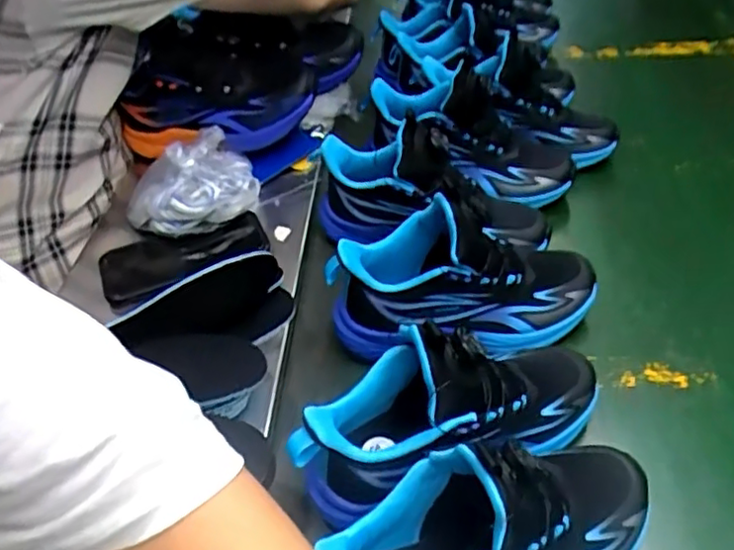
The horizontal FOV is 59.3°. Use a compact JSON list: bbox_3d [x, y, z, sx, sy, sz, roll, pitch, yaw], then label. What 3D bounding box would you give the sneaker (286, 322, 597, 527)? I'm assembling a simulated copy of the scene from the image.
[{"bbox_3d":[0.067,0.087,0.452,0.243,0.129,0.087,-7,42,-22],"label":"sneaker"}]

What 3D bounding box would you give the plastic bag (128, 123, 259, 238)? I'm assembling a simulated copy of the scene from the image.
[{"bbox_3d":[-0.182,-0.096,0.672,0.129,0.050,0.104,-37,53,-21],"label":"plastic bag"}]

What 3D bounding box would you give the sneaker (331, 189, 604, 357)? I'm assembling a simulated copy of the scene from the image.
[{"bbox_3d":[0.084,0.004,0.549,0.227,0.125,0.088,-9,45,-6],"label":"sneaker"}]

